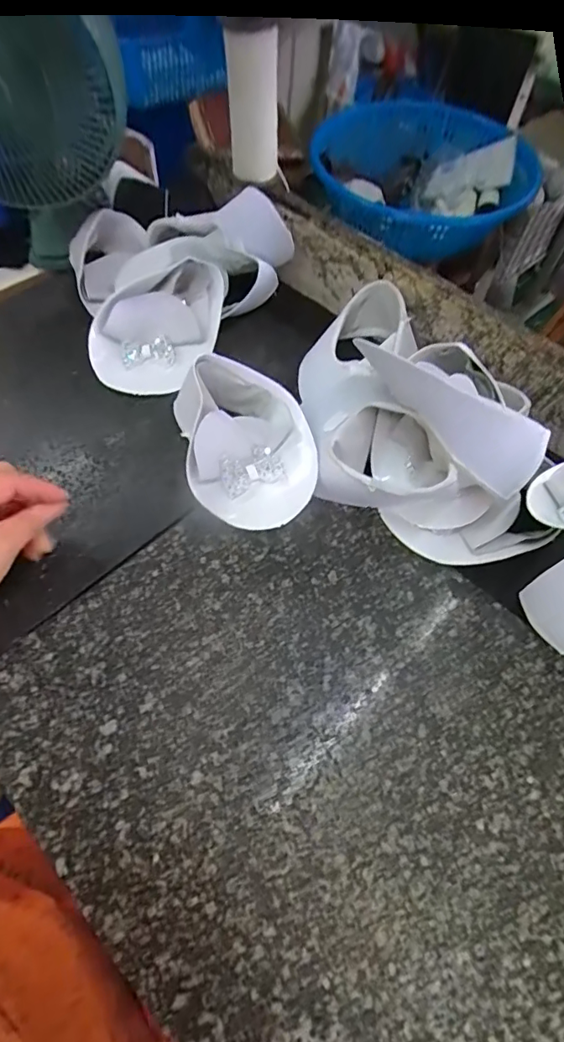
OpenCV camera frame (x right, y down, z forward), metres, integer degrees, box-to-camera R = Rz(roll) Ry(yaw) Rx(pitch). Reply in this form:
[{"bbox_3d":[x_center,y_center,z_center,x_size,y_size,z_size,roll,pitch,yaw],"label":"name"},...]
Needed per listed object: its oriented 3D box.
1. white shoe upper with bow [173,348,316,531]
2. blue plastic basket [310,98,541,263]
[{"bbox_3d":[-0.032,-0.073,0.467,0.115,0.052,0.161,-11,60,-10],"label":"white shoe upper with bow"},{"bbox_3d":[0.316,-0.782,1.175,0.474,0.161,0.419,11,59,4],"label":"blue plastic basket"}]

